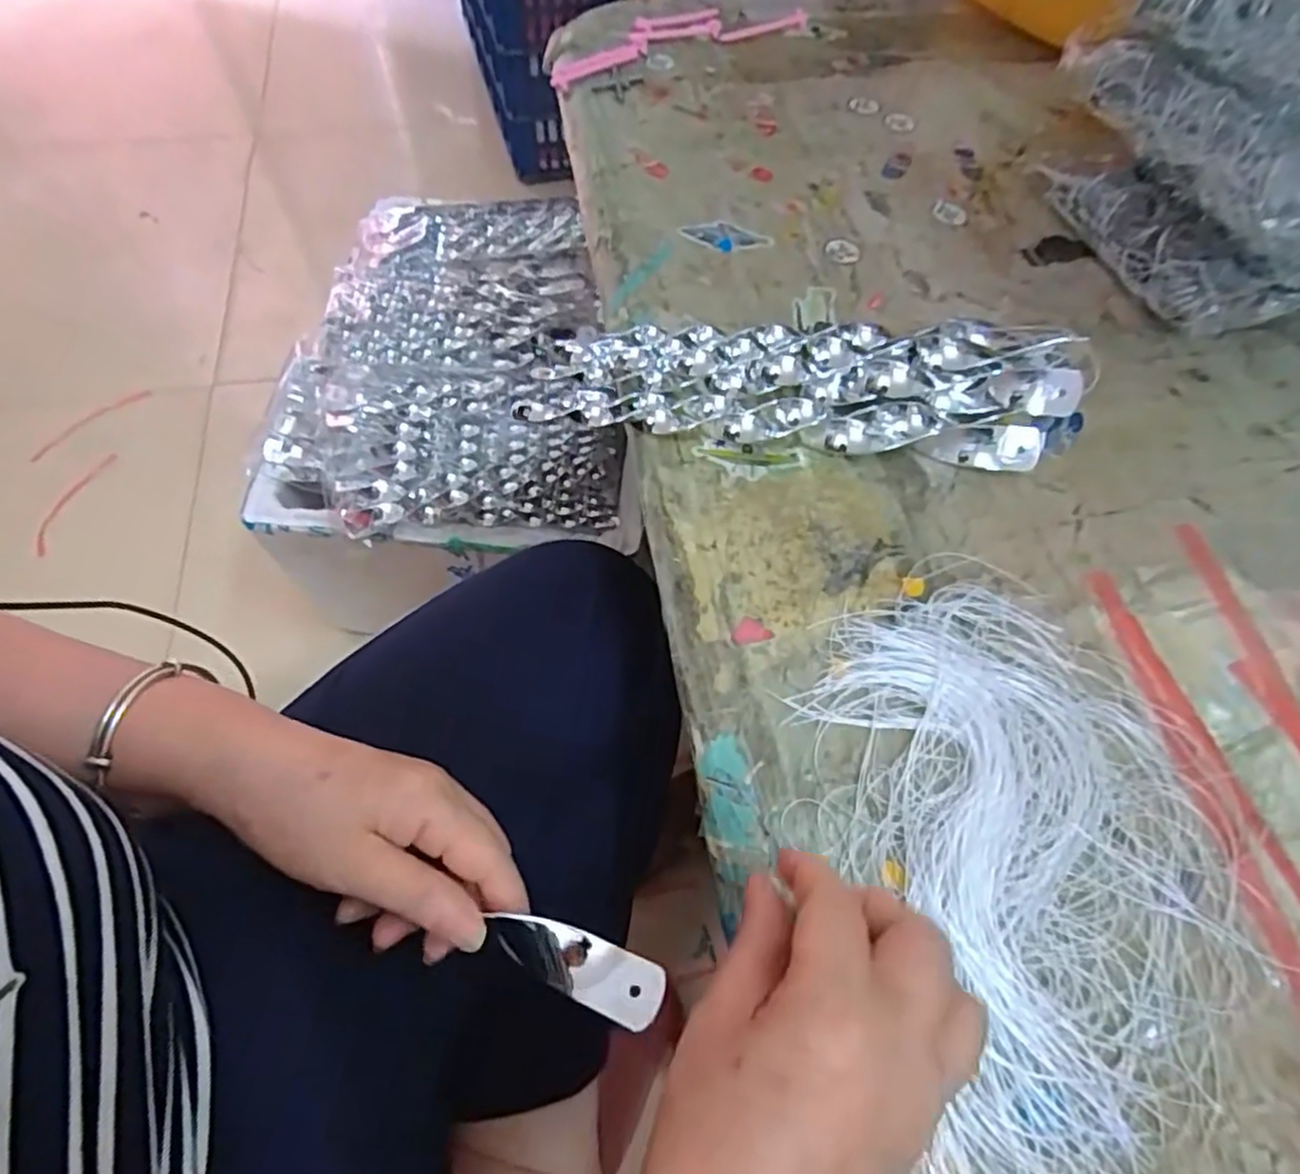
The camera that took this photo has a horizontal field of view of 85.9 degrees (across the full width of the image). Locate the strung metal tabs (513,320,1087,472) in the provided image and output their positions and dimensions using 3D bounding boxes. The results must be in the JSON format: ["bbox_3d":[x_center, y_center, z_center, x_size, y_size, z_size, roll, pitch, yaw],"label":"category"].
[{"bbox_3d":[0.093,-0.123,0.407,0.294,0.041,0.101,3,61,-1],"label":"strung metal tabs"}]

